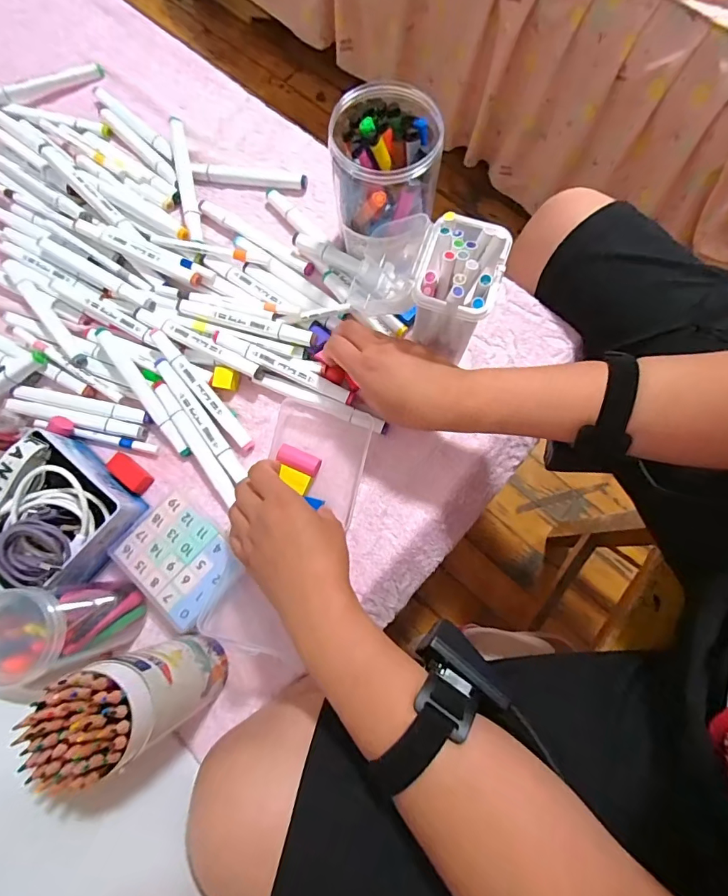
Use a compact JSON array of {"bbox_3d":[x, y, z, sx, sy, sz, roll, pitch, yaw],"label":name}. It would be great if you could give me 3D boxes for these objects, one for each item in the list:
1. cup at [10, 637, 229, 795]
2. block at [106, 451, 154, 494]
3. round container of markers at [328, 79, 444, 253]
[{"bbox_3d":[-0.158,0.176,0.330,0.066,0.161,0.057,-13,77,-1],"label":"cup"},{"bbox_3d":[-0.235,0.025,0.460,0.045,0.017,0.021,40,78,10],"label":"block"},{"bbox_3d":[0.022,-0.255,0.434,0.085,0.105,0.092,6,78,3],"label":"round container of markers"}]

